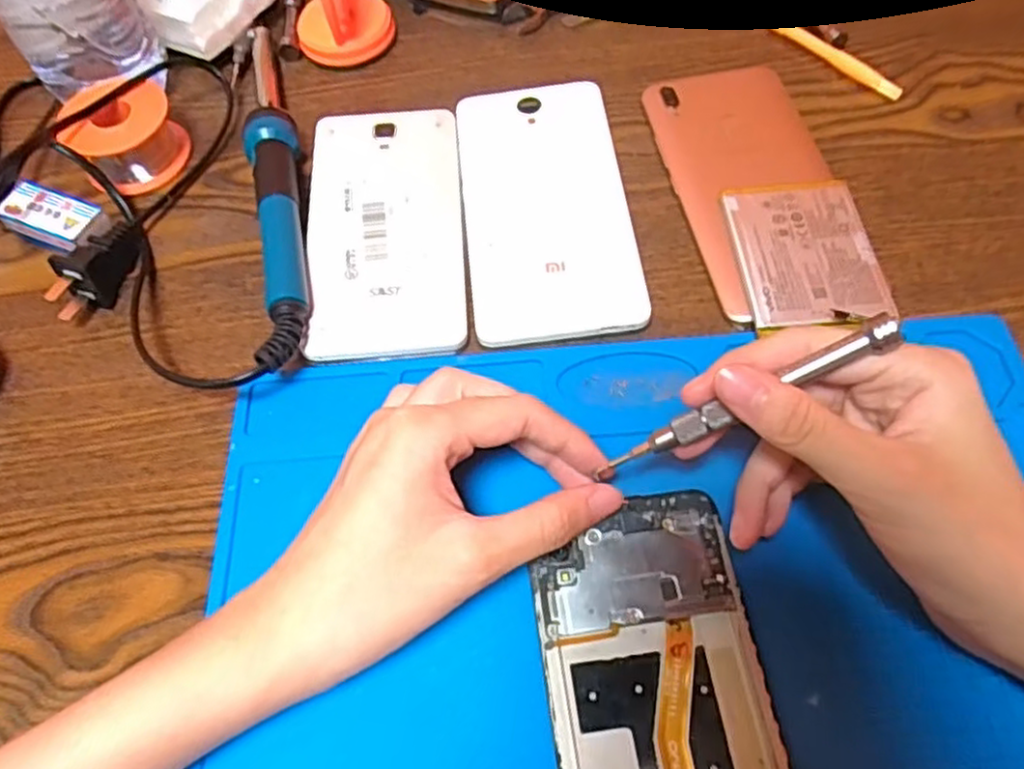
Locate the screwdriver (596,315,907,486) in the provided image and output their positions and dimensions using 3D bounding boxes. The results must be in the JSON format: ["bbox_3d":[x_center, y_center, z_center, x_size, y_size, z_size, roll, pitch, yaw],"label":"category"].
[{"bbox_3d":[0.076,0.004,0.232,0.098,0.008,0.009,-28,61,16],"label":"screwdriver"}]

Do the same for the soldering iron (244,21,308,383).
[{"bbox_3d":[-0.114,-0.102,0.346,0.022,0.028,0.231,-11,61,-3],"label":"soldering iron"}]

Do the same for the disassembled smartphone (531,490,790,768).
[{"bbox_3d":[0.050,0.109,0.228,0.070,0.006,0.147,-6,62,0],"label":"disassembled smartphone"}]

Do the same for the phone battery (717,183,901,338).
[{"bbox_3d":[0.128,-0.059,0.312,0.058,0.004,0.078,-4,60,1],"label":"phone battery"}]

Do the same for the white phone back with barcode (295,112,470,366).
[{"bbox_3d":[-0.059,-0.074,0.335,0.070,0.014,0.139,-5,61,1],"label":"white phone back with barcode"}]

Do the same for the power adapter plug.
[{"bbox_3d":[-0.188,-0.055,0.326,0.016,0.027,0.058,15,63,11],"label":"power adapter plug"}]

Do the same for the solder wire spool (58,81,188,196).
[{"bbox_3d":[-0.196,-0.128,0.363,0.049,0.031,0.050,-1,61,3],"label":"solder wire spool"}]

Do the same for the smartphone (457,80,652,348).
[{"bbox_3d":[0.016,-0.086,0.338,0.075,0.009,0.149,-6,61,0],"label":"smartphone"}]

